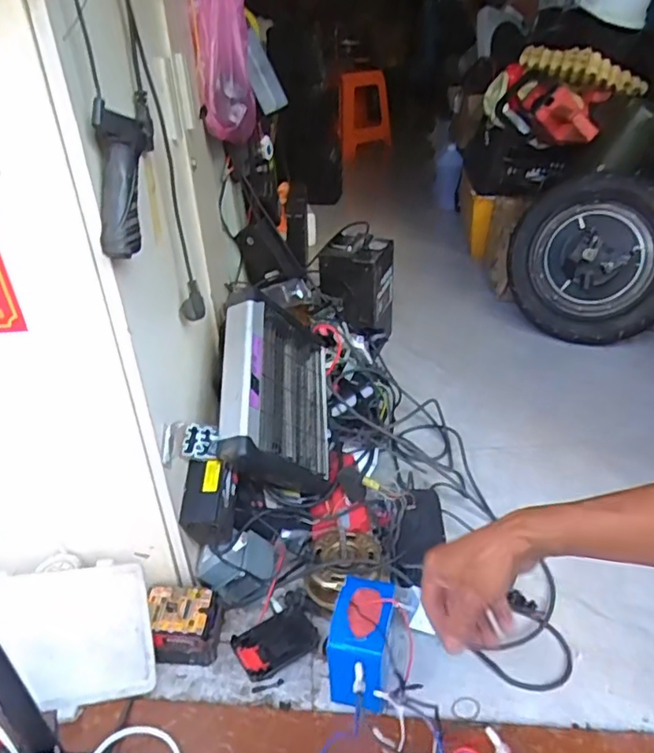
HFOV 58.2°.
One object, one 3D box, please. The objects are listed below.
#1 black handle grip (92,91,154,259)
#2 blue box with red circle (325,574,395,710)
[{"bbox_3d":[-0.208,-0.202,0.596,0.034,0.158,0.053,11,12,20],"label":"black handle grip"},{"bbox_3d":[0.042,0.351,0.771,0.079,0.132,0.110,6,34,13],"label":"blue box with red circle"}]

